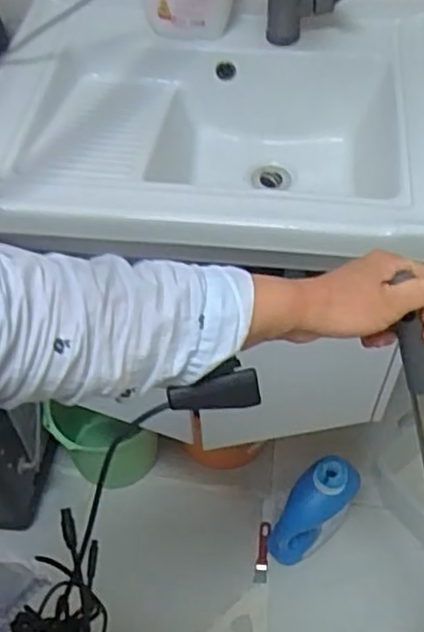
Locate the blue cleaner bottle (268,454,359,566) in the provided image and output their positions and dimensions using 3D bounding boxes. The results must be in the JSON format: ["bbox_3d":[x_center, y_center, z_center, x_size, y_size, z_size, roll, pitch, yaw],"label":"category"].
[{"bbox_3d":[0.197,0.422,1.391,0.092,0.334,0.085,41,38,26],"label":"blue cleaner bottle"}]

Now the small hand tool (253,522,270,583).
[{"bbox_3d":[0.113,0.534,1.511,0.031,0.013,0.134,5,54,4],"label":"small hand tool"}]

